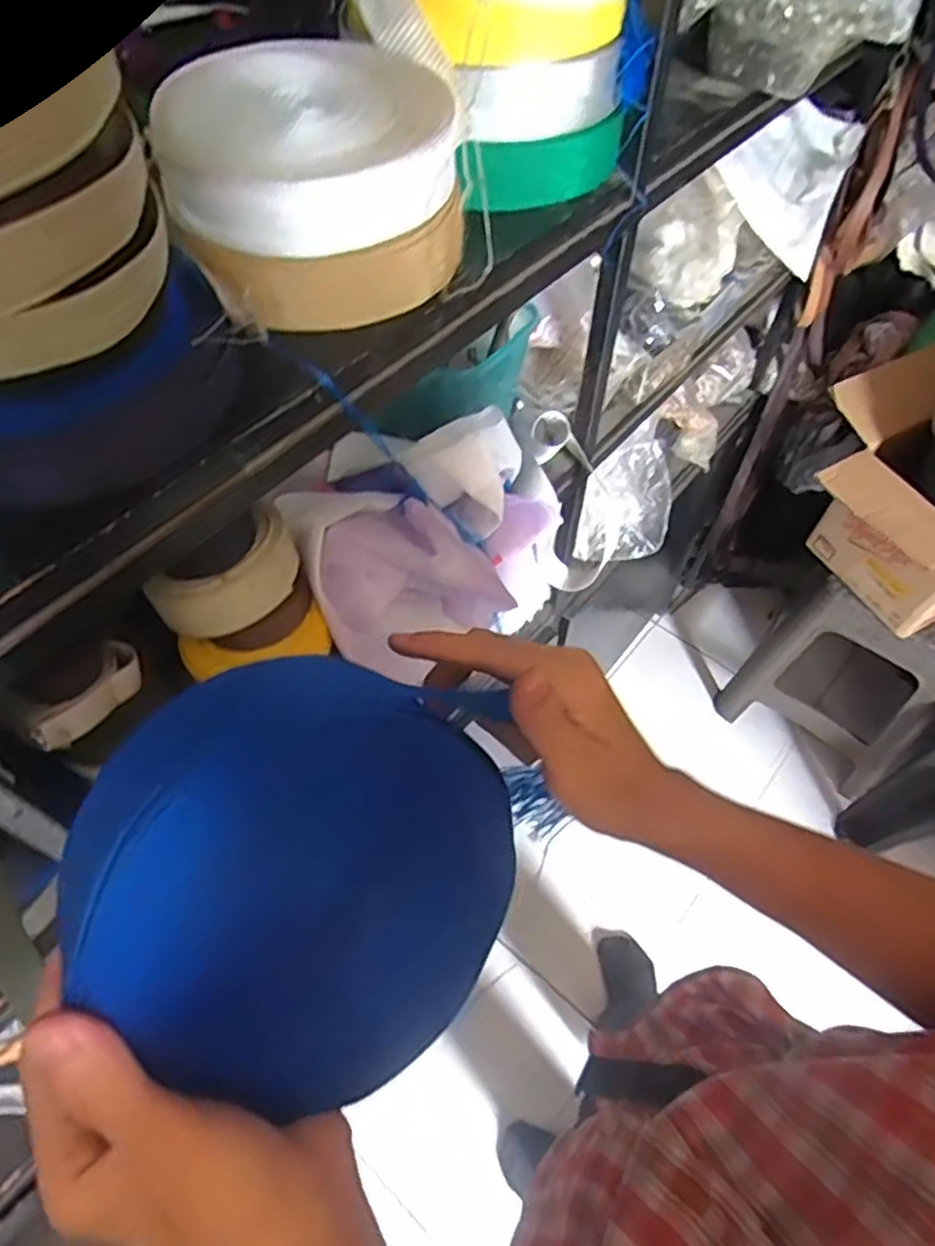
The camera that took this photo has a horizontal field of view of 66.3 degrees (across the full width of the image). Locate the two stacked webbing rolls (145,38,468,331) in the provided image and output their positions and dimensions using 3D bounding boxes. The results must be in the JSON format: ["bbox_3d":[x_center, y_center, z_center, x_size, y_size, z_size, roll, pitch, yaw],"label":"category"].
[{"bbox_3d":[-0.085,-0.253,0.409,0.166,0.080,0.164,-14,58,-9],"label":"two stacked webbing rolls"}]

